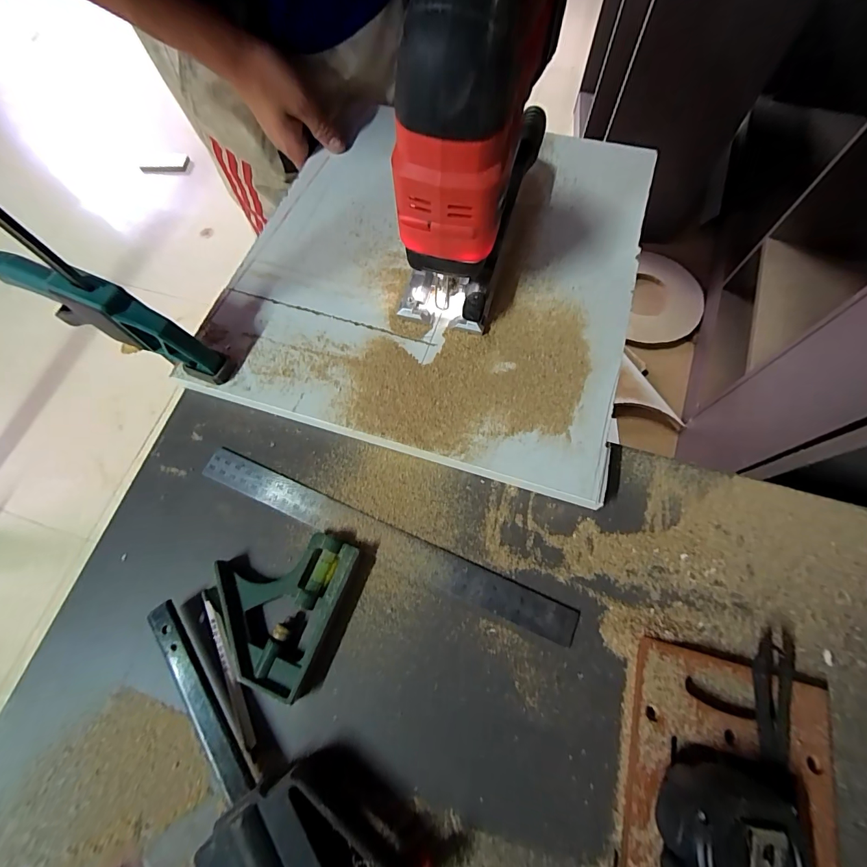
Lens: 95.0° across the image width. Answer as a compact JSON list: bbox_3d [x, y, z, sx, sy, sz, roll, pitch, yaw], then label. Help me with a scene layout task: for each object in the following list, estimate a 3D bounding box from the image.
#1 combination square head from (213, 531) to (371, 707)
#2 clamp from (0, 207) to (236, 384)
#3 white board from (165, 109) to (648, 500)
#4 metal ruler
[{"bbox_3d":[-0.107,0.117,0.280,0.097,0.018,0.100,19,71,10],"label":"combination square head"},{"bbox_3d":[-0.248,-0.118,0.225,0.152,0.249,0.037,28,73,12],"label":"clamp"},{"bbox_3d":[0.004,-0.160,0.371,0.350,0.015,0.366,16,72,7],"label":"white board"},{"bbox_3d":[-0.043,0.079,0.298,0.300,0.004,0.024,22,71,11],"label":"metal ruler"}]

